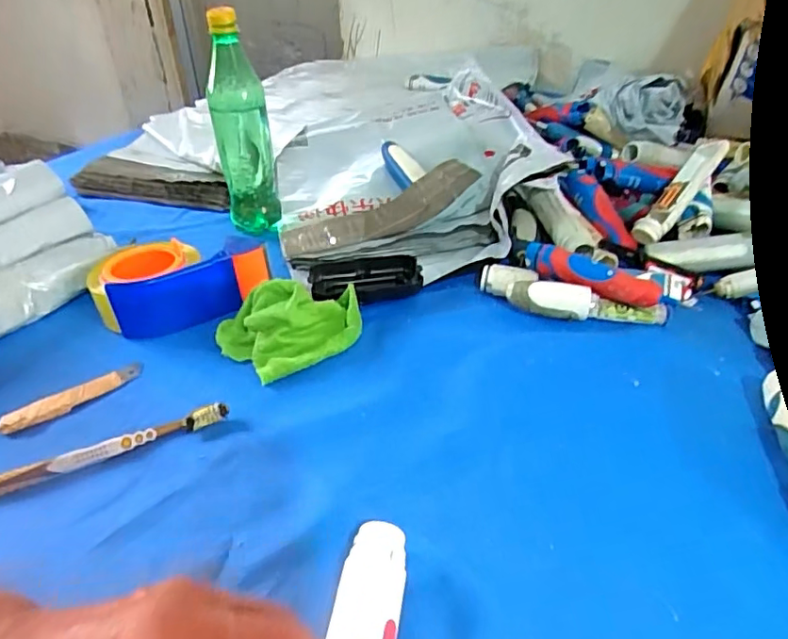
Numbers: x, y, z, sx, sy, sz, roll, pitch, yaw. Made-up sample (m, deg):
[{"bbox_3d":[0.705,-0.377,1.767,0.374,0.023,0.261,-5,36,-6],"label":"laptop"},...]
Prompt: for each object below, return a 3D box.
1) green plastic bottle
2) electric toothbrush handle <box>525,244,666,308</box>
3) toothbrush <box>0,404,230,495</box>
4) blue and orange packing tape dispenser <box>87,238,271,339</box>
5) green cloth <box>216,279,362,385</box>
[{"bbox_3d":[-0.176,-0.222,0.649,0.062,0.218,0.055,-13,37,-14],"label":"green plastic bottle"},{"bbox_3d":[0.185,-0.042,0.535,0.128,0.028,0.025,24,42,31],"label":"electric toothbrush handle"},{"bbox_3d":[-0.215,0.097,0.414,0.183,0.018,0.014,-16,37,-20],"label":"toothbrush"},{"bbox_3d":[-0.207,-0.035,0.549,0.157,0.053,0.086,-7,36,-6],"label":"blue and orange packing tape dispenser"},{"bbox_3d":[-0.093,0.000,0.511,0.126,0.044,0.089,-21,40,-23],"label":"green cloth"}]

